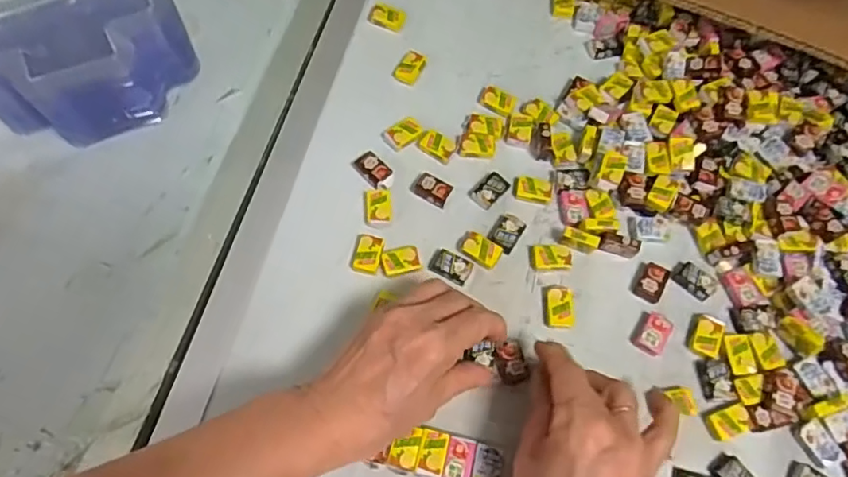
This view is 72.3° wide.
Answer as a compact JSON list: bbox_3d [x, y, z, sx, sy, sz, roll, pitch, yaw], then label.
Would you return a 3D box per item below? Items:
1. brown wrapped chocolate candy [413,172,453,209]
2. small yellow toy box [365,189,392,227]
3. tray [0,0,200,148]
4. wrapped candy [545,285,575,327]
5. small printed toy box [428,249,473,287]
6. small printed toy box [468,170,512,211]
[{"bbox_3d":[0.006,-0.034,0.414,0.025,0.005,0.019,29,68,10],"label":"brown wrapped chocolate candy"},{"bbox_3d":[-0.032,-0.023,0.404,0.018,0.004,0.029,-2,66,-4],"label":"small yellow toy box"},{"bbox_3d":[-0.237,-0.126,0.407,0.139,0.078,0.088,-20,69,-11],"label":"tray"},{"bbox_3d":[0.090,0.045,0.387,0.018,0.010,0.029,2,66,-2],"label":"wrapped candy"},{"bbox_3d":[0.018,0.019,0.391,0.026,0.004,0.017,26,68,9],"label":"small printed toy box"},{"bbox_3d":[0.048,-0.036,0.418,0.018,0.005,0.029,42,71,15],"label":"small printed toy box"}]

